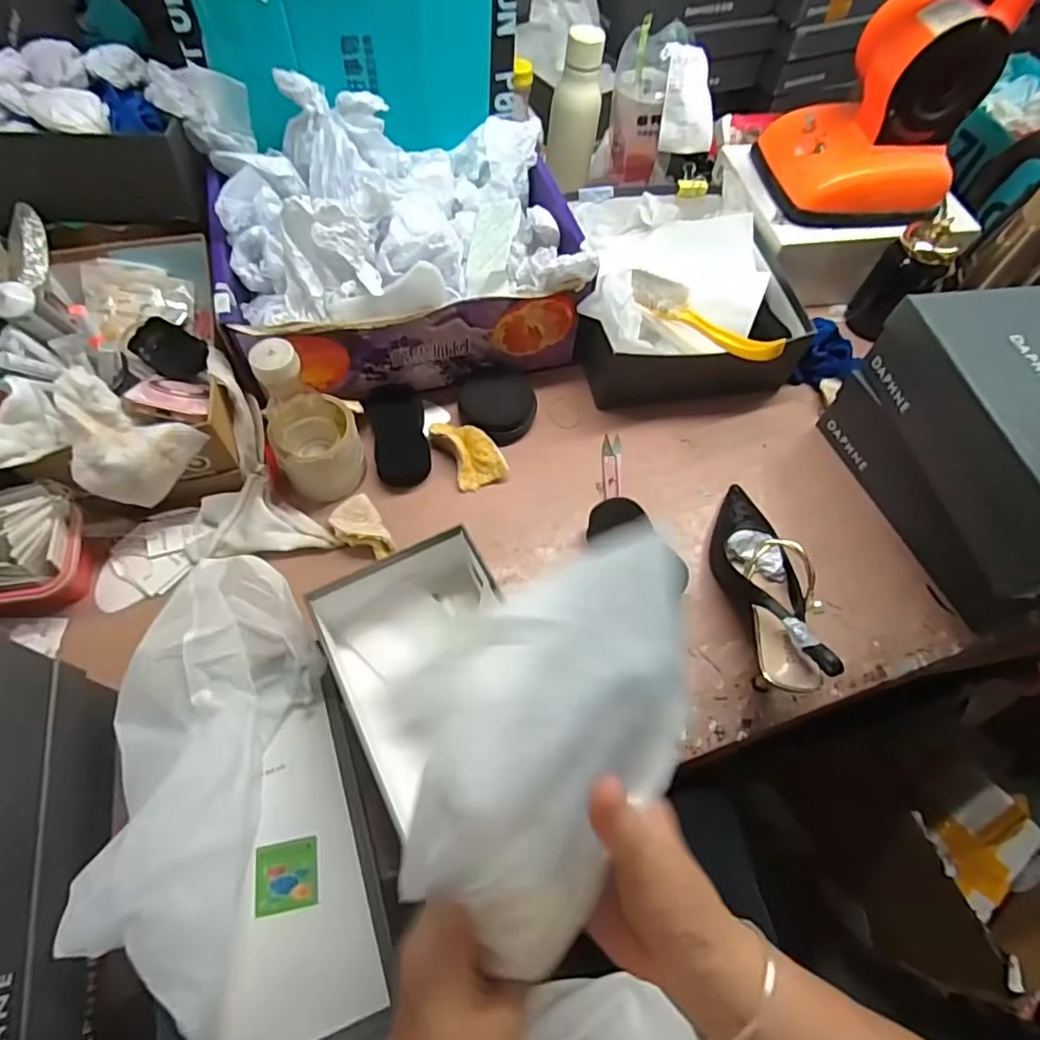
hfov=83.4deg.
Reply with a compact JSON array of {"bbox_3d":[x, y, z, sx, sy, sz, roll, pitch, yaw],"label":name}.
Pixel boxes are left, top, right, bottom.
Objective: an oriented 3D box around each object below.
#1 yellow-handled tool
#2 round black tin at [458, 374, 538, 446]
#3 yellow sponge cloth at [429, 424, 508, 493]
[{"bbox_3d":[0.209,-0.239,0.680,0.207,0.049,0.041,42,67,17],"label":"yellow-handled tool"},{"bbox_3d":[-0.025,-0.138,0.697,0.083,0.033,0.094,32,64,13],"label":"round black tin"},{"bbox_3d":[-0.060,-0.080,0.672,0.056,0.032,0.090,-28,67,-17],"label":"yellow sponge cloth"}]

